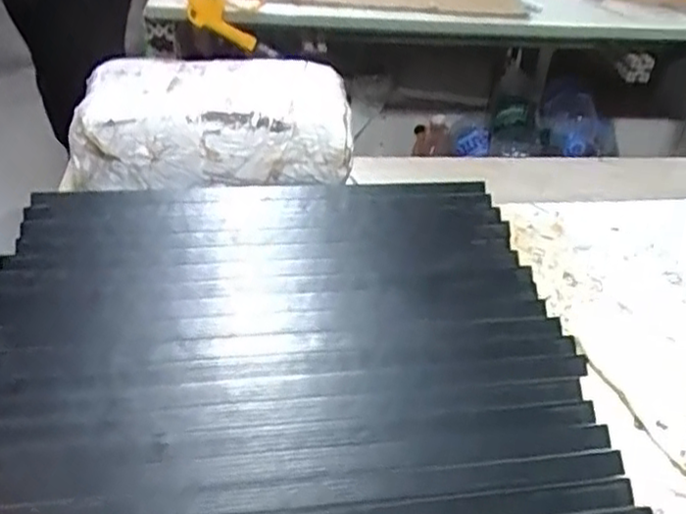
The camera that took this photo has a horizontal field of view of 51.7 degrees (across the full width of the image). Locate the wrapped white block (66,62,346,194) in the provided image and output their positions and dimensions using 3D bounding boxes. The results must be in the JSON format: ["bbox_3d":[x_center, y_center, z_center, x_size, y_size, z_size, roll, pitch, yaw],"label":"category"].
[{"bbox_3d":[-0.124,-0.132,0.683,0.253,0.075,0.128,1,40,-6],"label":"wrapped white block"}]

